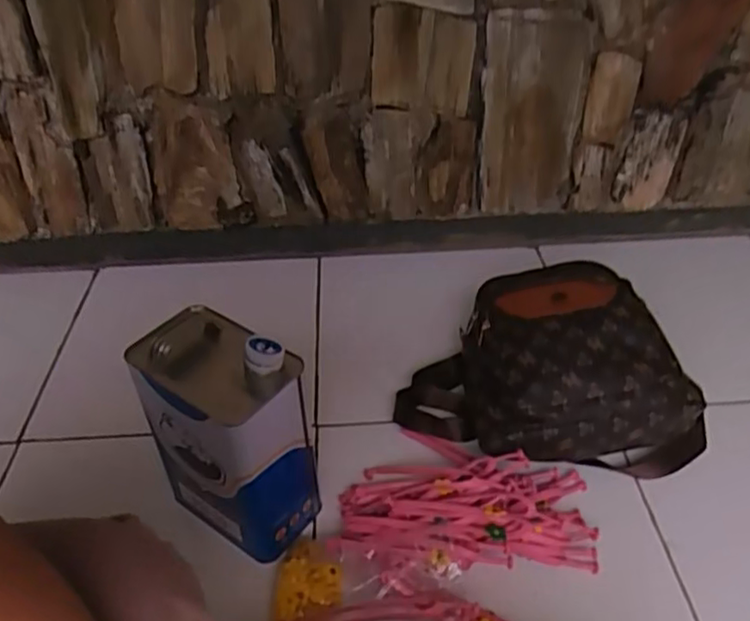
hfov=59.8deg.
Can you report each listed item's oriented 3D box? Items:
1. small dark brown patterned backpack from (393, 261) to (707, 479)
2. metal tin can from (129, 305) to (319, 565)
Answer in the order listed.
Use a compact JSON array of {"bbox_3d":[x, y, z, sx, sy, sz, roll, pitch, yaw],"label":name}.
[{"bbox_3d":[0.223,0.056,0.847,0.372,0.142,0.253,3,40,5],"label":"small dark brown patterned backpack"},{"bbox_3d":[-0.156,0.131,0.707,0.166,0.242,0.109,24,46,27],"label":"metal tin can"}]

